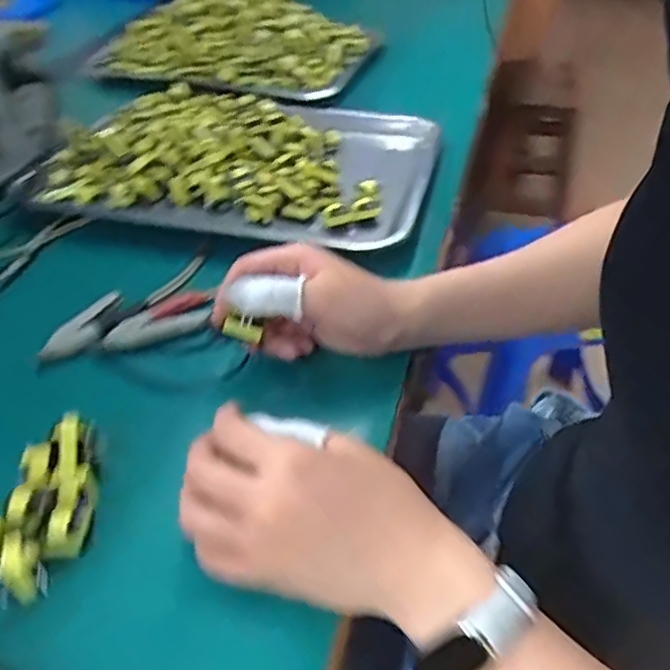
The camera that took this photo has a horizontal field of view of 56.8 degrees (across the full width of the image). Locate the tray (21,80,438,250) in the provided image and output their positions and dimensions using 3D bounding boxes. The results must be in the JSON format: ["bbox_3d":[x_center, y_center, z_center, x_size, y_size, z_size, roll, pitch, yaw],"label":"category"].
[{"bbox_3d":[-0.092,-0.192,0.648,0.387,0.041,0.297,10,43,13],"label":"tray"}]

